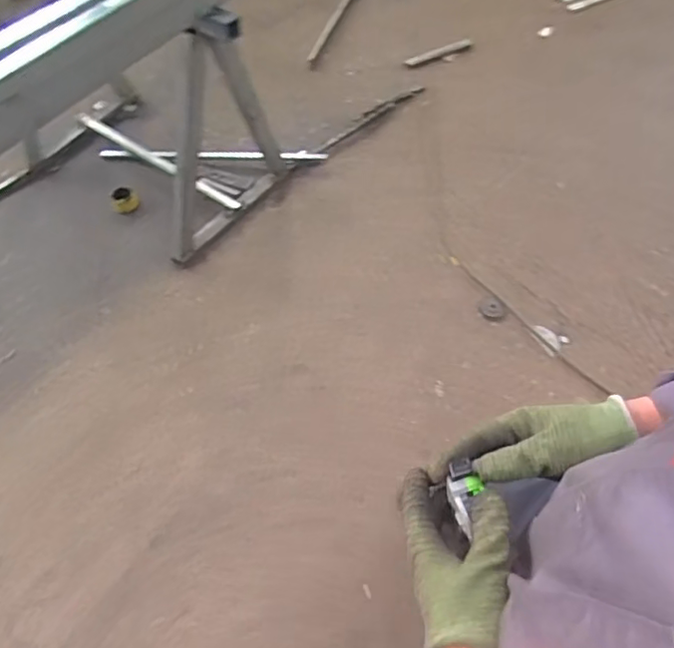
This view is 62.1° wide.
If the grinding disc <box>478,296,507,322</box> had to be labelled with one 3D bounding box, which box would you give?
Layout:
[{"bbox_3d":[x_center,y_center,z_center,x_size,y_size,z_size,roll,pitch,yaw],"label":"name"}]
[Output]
[{"bbox_3d":[0.504,-0.048,1.805,0.088,0.010,0.090,30,63,17],"label":"grinding disc"}]

